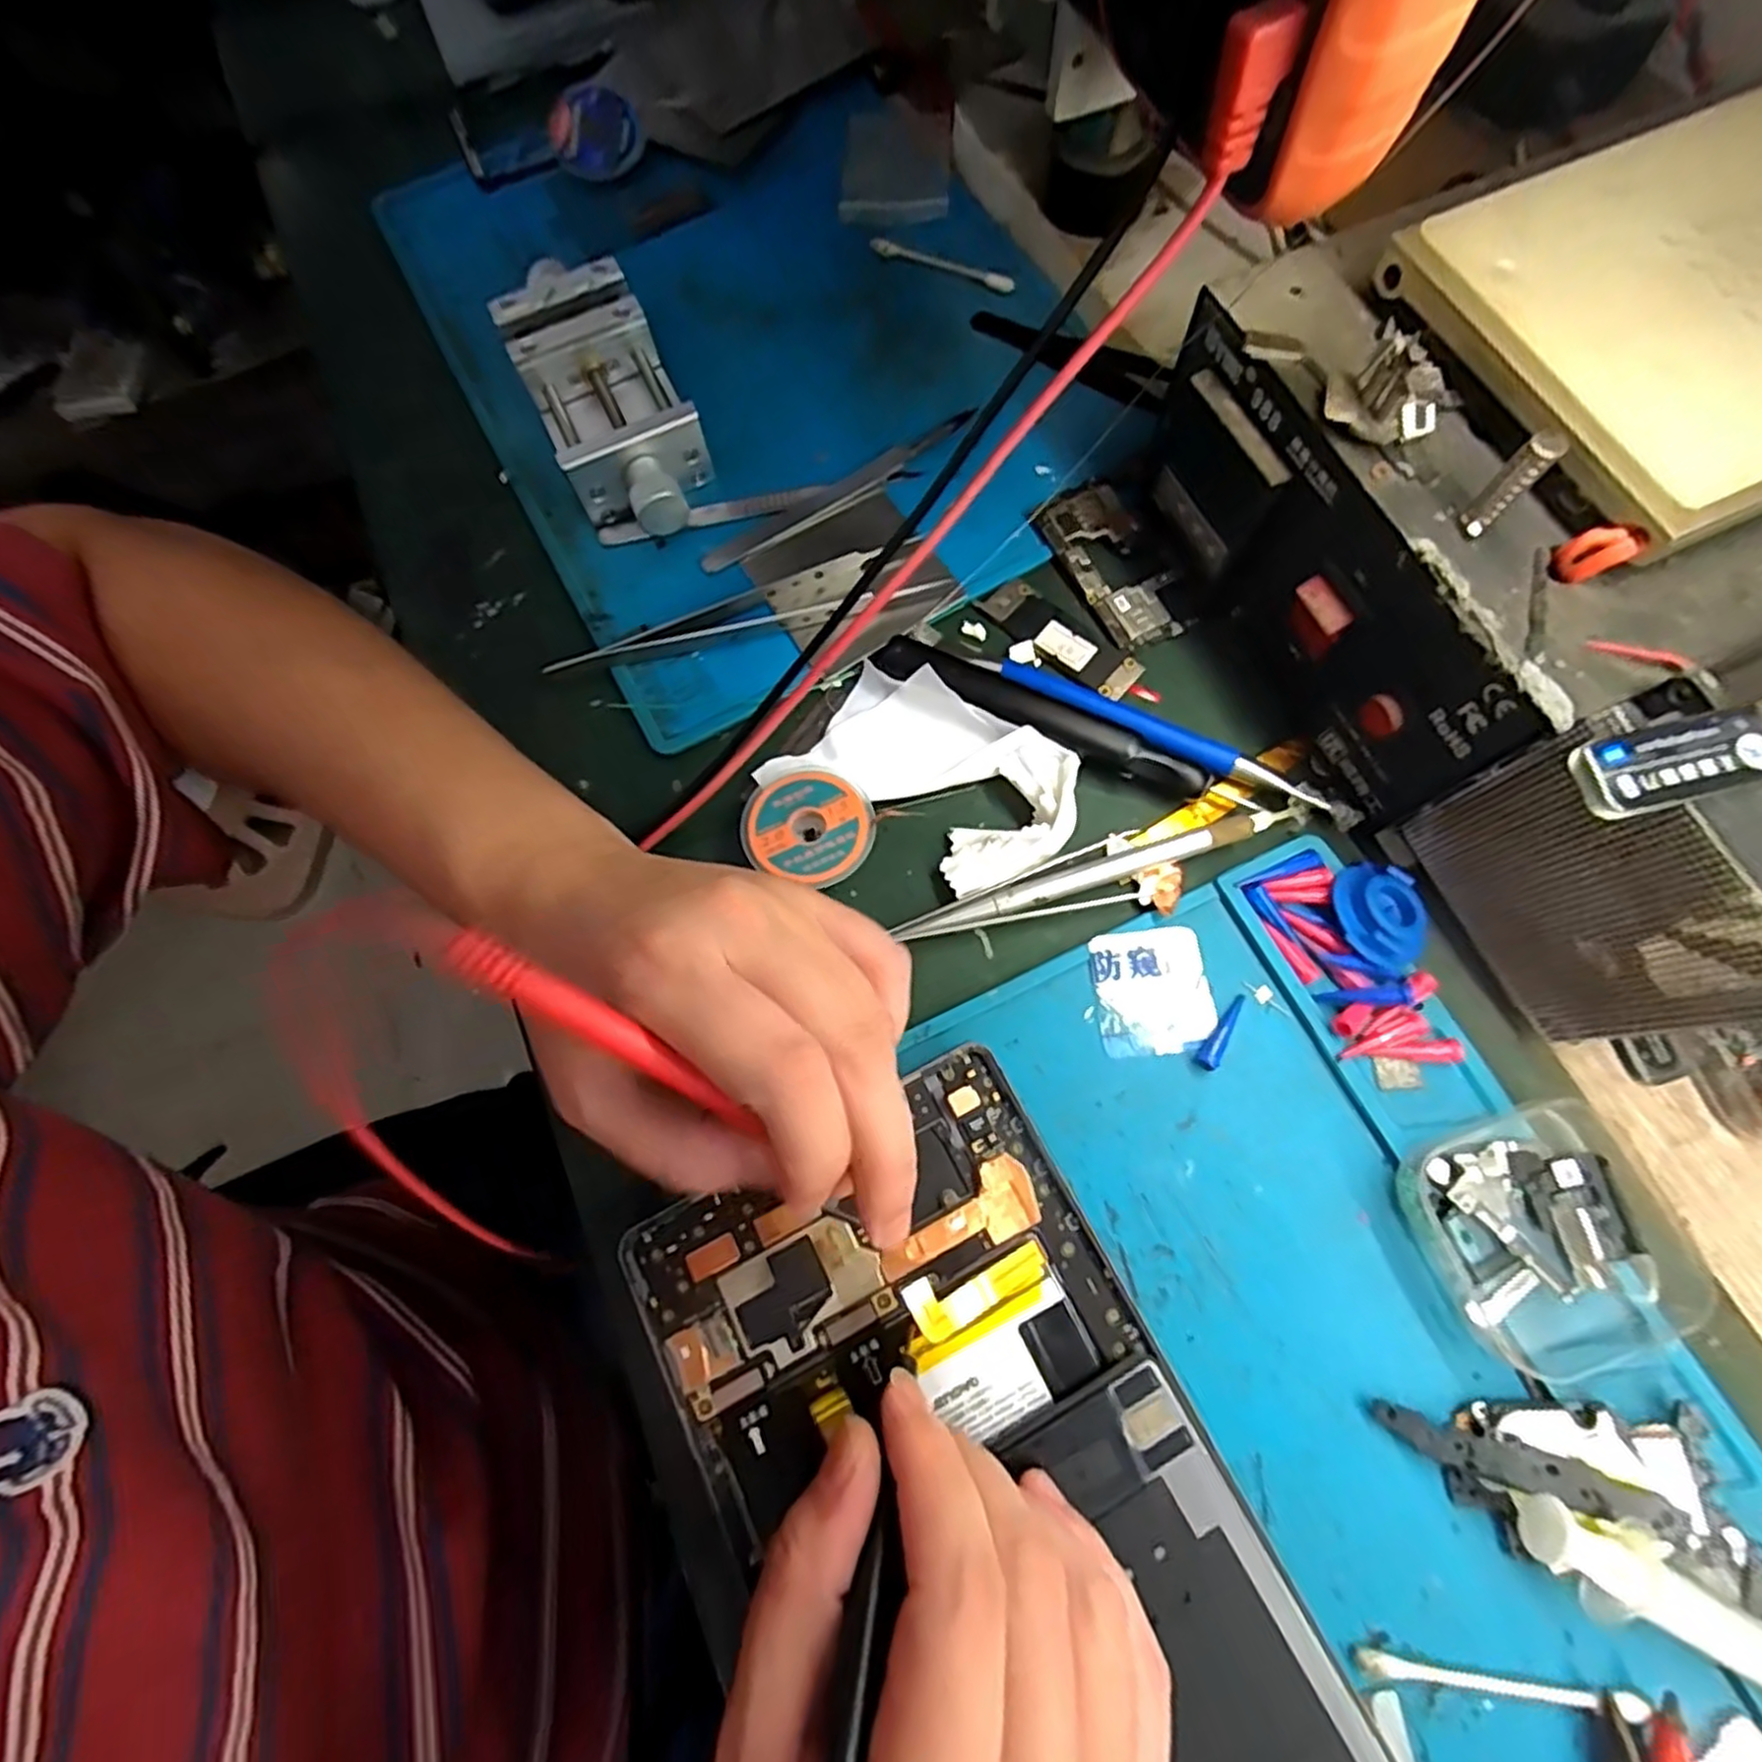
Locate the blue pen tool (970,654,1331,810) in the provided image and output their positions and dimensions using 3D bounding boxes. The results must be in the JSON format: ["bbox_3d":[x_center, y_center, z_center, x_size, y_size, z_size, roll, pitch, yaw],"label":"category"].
[{"bbox_3d":[0.093,-0.056,0.275,0.127,0.007,0.014,26,75,10],"label":"blue pen tool"}]

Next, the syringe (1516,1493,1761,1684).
[{"bbox_3d":[0.209,0.184,0.187,0.105,0.019,0.021,25,75,9],"label":"syringe"}]

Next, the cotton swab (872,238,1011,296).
[{"bbox_3d":[0.028,-0.279,0.348,0.066,0.007,0.009,20,74,8],"label":"cotton swab"}]

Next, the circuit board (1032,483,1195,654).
[{"bbox_3d":[0.090,-0.123,0.298,0.032,0.006,0.071,-26,73,-6],"label":"circuit board"}]

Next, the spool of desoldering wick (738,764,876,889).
[{"bbox_3d":[-0.024,-0.022,0.269,0.045,0.012,0.046,-1,72,2],"label":"spool of desoldering wick"}]

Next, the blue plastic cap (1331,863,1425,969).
[{"bbox_3d":[0.160,0.010,0.248,0.027,0.010,0.034,2,72,3],"label":"blue plastic cap"}]

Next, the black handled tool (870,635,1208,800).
[{"bbox_3d":[0.056,-0.061,0.275,0.122,0.013,0.018,25,75,10],"label":"black handled tool"}]

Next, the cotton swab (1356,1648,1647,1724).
[{"bbox_3d":[0.156,0.203,0.193,0.067,0.005,0.006,4,72,4],"label":"cotton swab"}]

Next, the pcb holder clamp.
[{"bbox_3d":[-0.111,-0.195,0.310,0.056,0.035,0.128,-26,73,-6],"label":"pcb holder clamp"}]

